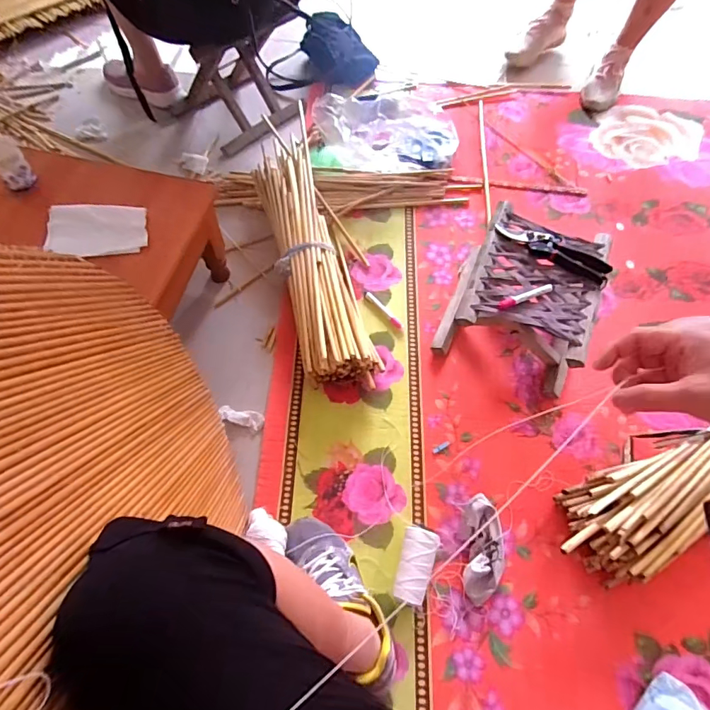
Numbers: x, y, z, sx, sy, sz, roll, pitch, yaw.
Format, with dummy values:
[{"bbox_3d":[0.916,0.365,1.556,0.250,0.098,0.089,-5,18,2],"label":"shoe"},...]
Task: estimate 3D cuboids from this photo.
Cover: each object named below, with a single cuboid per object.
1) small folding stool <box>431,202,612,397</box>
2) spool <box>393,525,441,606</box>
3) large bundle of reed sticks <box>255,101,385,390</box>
[{"bbox_3d":[0.321,-0.098,0.854,0.246,0.174,0.298,20,65,8],"label":"small folding stool"},{"bbox_3d":[0.093,0.328,0.696,0.054,0.048,0.107,20,65,8],"label":"spool"},{"bbox_3d":[-0.107,-0.256,0.960,0.157,0.097,0.700,-14,65,-9],"label":"large bundle of reed sticks"}]

